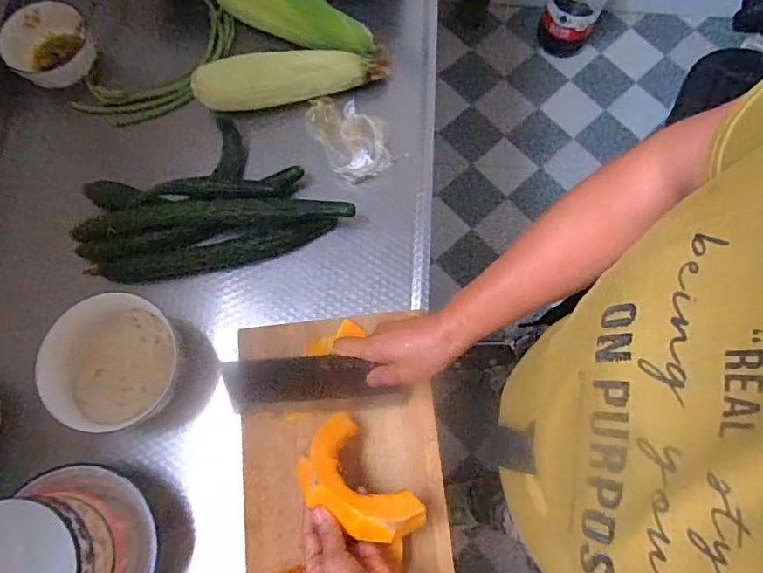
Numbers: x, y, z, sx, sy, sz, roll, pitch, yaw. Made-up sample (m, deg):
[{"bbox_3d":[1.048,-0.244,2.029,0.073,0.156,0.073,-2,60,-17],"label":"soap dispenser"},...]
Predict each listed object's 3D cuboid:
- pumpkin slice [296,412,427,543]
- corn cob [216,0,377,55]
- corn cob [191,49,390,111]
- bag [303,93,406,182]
[{"bbox_3d":[-0.027,0.198,0.527,0.078,0.069,0.134,-40,77,-10],"label":"pumpkin slice"},{"bbox_3d":[-0.120,-0.364,0.713,0.235,0.056,0.062,25,76,7],"label":"corn cob"},{"bbox_3d":[-0.118,-0.276,0.694,0.251,0.050,0.050,-10,74,-2],"label":"corn cob"},{"bbox_3d":[-0.040,-0.204,0.694,0.088,0.032,0.137,-33,76,-8],"label":"bag"}]

